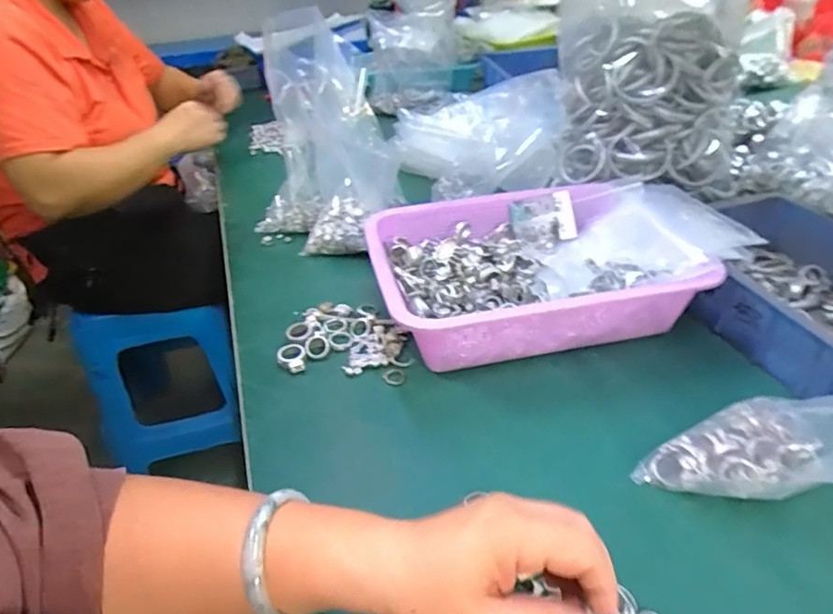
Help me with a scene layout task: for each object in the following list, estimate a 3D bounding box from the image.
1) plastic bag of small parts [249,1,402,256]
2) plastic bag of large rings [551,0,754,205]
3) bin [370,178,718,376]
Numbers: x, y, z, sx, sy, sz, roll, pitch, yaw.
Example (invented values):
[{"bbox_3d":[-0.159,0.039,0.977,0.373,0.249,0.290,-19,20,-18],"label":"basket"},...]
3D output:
[{"bbox_3d":[-0.131,-0.235,0.727,0.167,0.227,0.270,-12,37,-10],"label":"plastic bag of small parts"},{"bbox_3d":[0.276,-0.289,0.658,0.225,0.274,0.131,6,38,14],"label":"plastic bag of large rings"},{"bbox_3d":[0.114,-0.036,0.563,0.288,0.087,0.212,-10,37,-8],"label":"bin"}]

